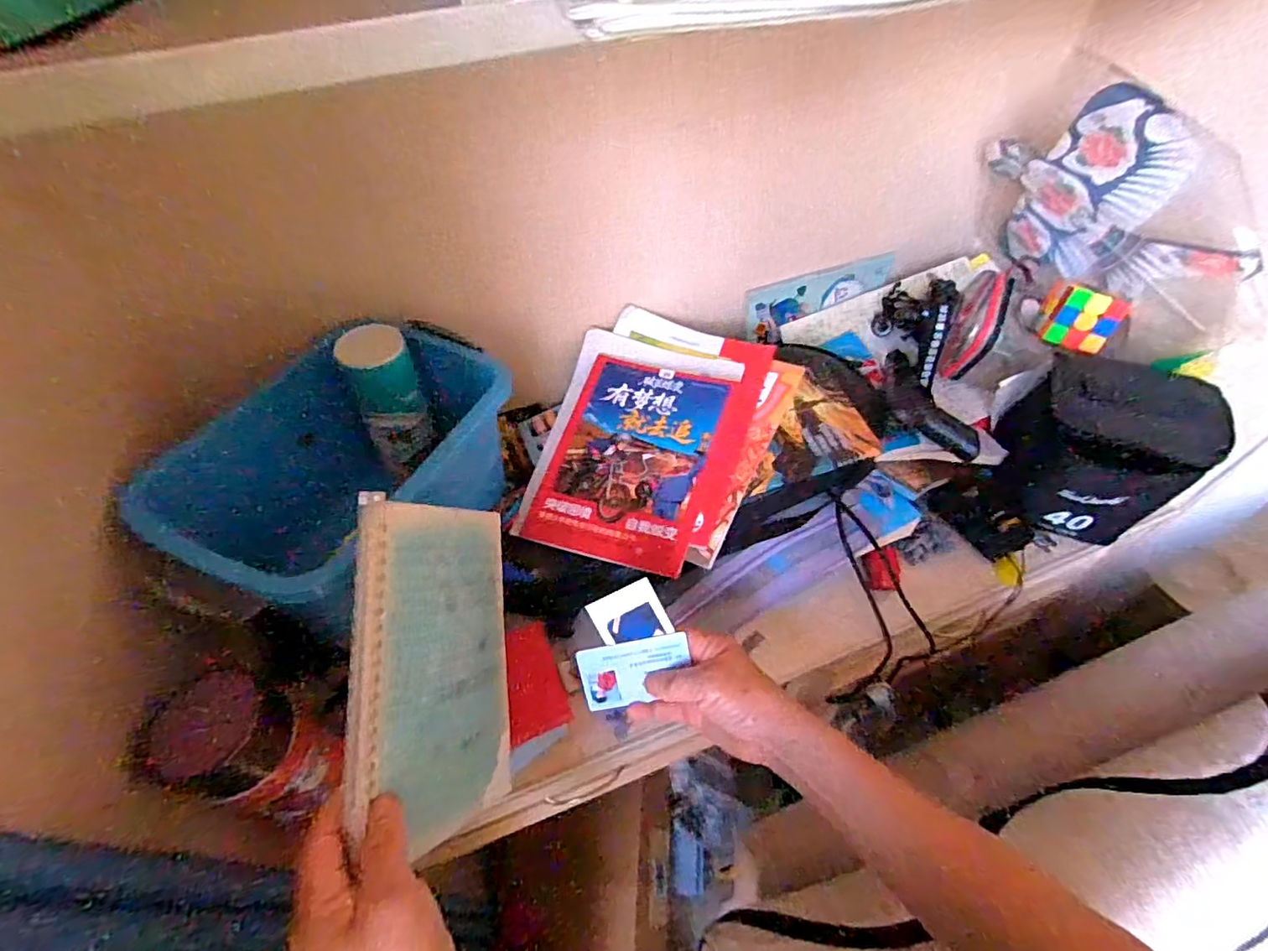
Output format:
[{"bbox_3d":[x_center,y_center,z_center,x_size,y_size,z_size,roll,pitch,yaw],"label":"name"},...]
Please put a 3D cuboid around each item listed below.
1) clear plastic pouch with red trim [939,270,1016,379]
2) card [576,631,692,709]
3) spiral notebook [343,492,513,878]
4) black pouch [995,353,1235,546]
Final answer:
[{"bbox_3d":[0.387,-0.169,0.655,0.051,0.122,0.045,27,34,21],"label":"clear plastic pouch with red trim"},{"bbox_3d":[0.000,0.151,0.438,0.082,0.051,0.004,-10,8,7],"label":"card"},{"bbox_3d":[-0.125,0.124,0.377,0.008,0.144,0.206,-5,81,22],"label":"spiral notebook"},{"bbox_3d":[0.474,-0.033,0.594,0.047,0.187,0.167,4,38,-46],"label":"black pouch"}]

